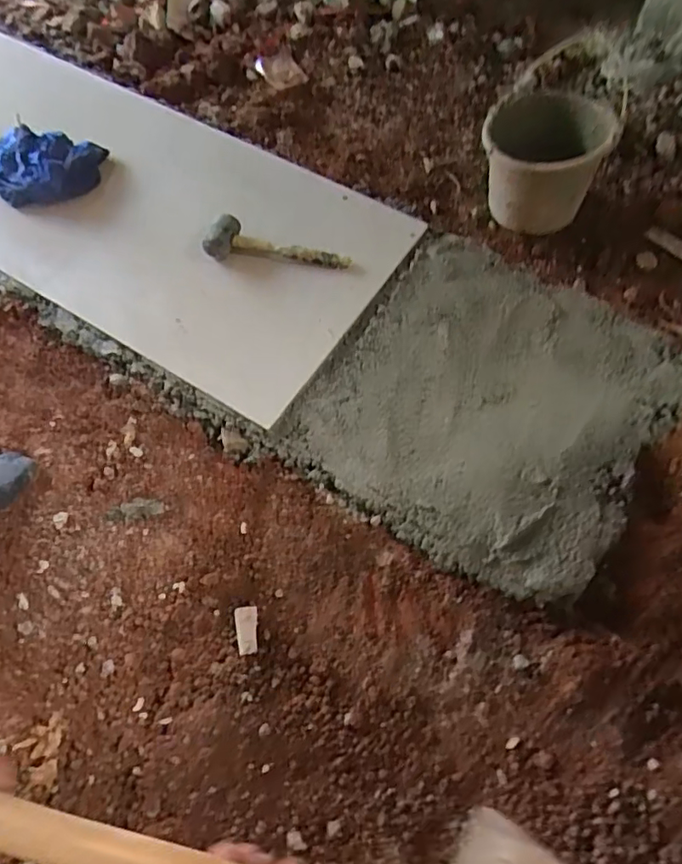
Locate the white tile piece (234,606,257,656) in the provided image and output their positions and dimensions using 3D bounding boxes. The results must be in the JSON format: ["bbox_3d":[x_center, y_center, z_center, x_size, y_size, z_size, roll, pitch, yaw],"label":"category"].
[{"bbox_3d":[-0.150,0.312,0.889,0.036,0.006,0.078,1,44,-11],"label":"white tile piece"}]

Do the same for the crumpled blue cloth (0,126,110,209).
[{"bbox_3d":[-0.673,-0.607,1.289,0.276,0.110,0.156,-8,64,-3],"label":"crumpled blue cloth"}]

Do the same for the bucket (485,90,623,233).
[{"bbox_3d":[0.431,-0.562,1.185,0.232,0.228,0.232,-11,64,-2],"label":"bucket"}]

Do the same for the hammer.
[{"bbox_3d":[-0.135,-0.376,1.173,0.305,0.057,0.095,15,66,10],"label":"hammer"}]

